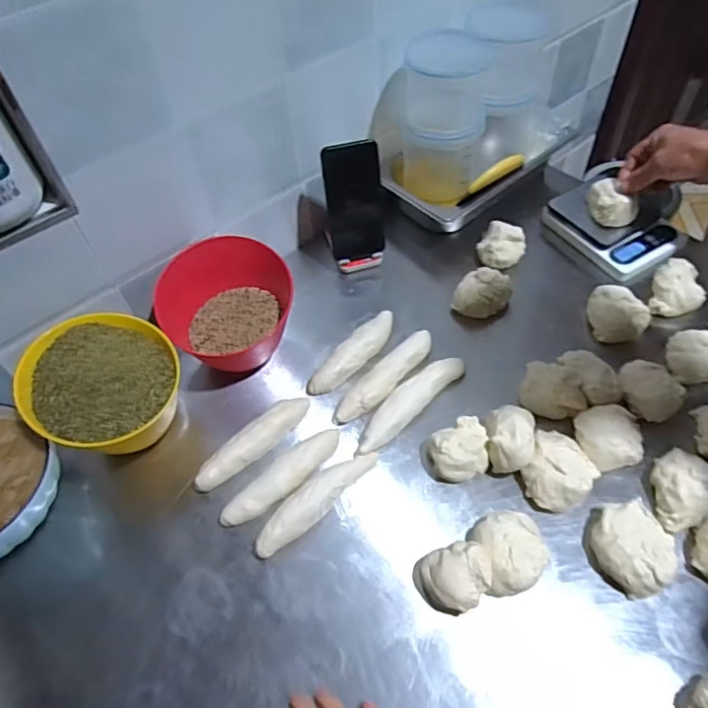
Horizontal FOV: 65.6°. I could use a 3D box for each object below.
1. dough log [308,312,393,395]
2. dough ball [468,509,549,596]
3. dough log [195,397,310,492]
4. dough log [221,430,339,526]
[{"bbox_3d":[0.001,-0.001,0.700,0.143,0.039,0.032,-40,61,-23],"label":"dough log"},{"bbox_3d":[0.151,0.194,0.542,0.066,0.040,0.075,-20,55,-11],"label":"dough ball"},{"bbox_3d":[-0.114,0.104,0.641,0.049,0.036,0.156,37,63,27],"label":"dough log"},{"bbox_3d":[-0.075,0.135,0.605,0.153,0.037,0.032,-35,59,-20],"label":"dough log"}]

